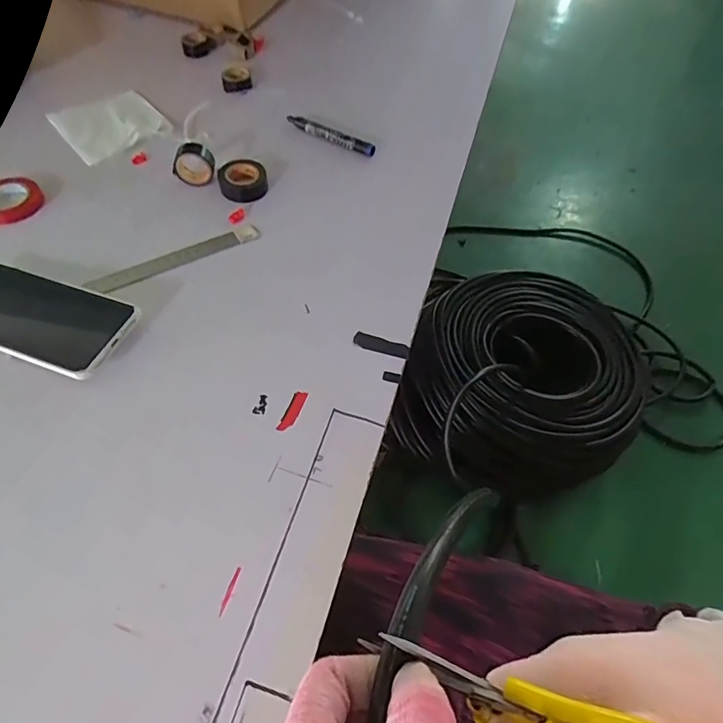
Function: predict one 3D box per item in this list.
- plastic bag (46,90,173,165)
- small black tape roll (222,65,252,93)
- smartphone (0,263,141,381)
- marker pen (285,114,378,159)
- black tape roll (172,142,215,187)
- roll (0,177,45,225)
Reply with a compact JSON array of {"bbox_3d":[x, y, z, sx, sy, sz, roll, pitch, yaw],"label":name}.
[{"bbox_3d":[-0.306,-0.292,0.590,0.112,0.015,0.124,-29,63,-20],"label":"plastic bag"},{"bbox_3d":[-0.168,-0.382,0.653,0.038,0.020,0.031,-7,58,-8],"label":"small black tape roll"},{"bbox_3d":[-0.277,-0.039,0.412,0.160,0.012,0.077,19,58,9],"label":"smartphone"},{"bbox_3d":[-0.041,-0.281,0.596,0.128,0.020,0.011,30,61,15],"label":"marker pen"},{"bbox_3d":[-0.183,-0.214,0.530,0.046,0.045,0.019,7,57,1],"label":"black tape roll"},{"bbox_3d":[-0.371,-0.171,0.508,0.063,0.014,0.055,-32,64,-21],"label":"roll"}]

